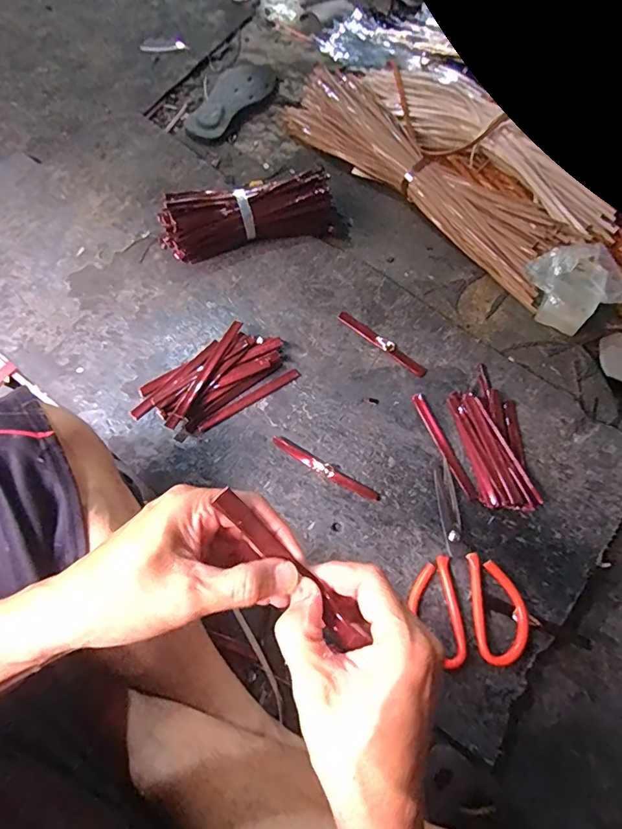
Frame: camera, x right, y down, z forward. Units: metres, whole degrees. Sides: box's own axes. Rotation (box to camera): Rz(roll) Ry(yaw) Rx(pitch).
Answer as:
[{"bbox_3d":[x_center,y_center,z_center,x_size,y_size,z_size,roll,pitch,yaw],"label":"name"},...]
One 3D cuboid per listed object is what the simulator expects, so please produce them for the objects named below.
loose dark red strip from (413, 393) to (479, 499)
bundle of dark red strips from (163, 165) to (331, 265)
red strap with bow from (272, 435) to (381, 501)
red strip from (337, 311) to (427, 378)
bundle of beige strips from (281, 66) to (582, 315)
[{"bbox_3d":[0.166,0.038,0.587,0.015,0.009,0.147,-20,70,-9],"label":"loose dark red strip"},{"bbox_3d":[-0.088,-0.295,0.690,0.263,0.067,0.079,-13,70,-6],"label":"bundle of dark red strips"},{"bbox_3d":[0.017,0.067,0.576,0.147,0.004,0.015,30,70,10],"label":"red strap with bow"},{"bbox_3d":[0.098,-0.098,0.640,0.141,0.006,0.018,37,72,12],"label":"red strip"},{"bbox_3d":[0.190,-0.398,0.760,0.156,0.047,0.535,-41,75,-16],"label":"bundle of beige strips"}]

